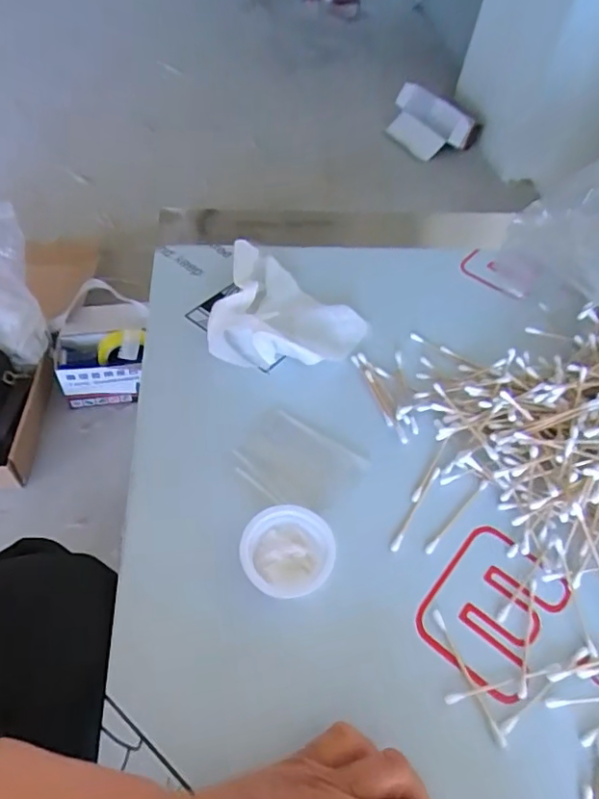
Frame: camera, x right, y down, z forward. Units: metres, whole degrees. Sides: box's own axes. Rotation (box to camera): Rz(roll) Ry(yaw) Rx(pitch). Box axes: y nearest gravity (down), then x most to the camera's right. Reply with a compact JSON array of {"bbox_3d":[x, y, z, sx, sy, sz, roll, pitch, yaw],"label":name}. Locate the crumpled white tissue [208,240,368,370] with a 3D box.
[{"bbox_3d":[-0.005,-0.078,0.463,0.119,0.034,0.119,10,52,2],"label":"crumpled white tissue"}]

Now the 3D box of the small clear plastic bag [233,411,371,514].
[{"bbox_3d":[-0.001,0.045,0.390,0.081,0.006,0.061,31,60,16],"label":"small clear plastic bag"}]

